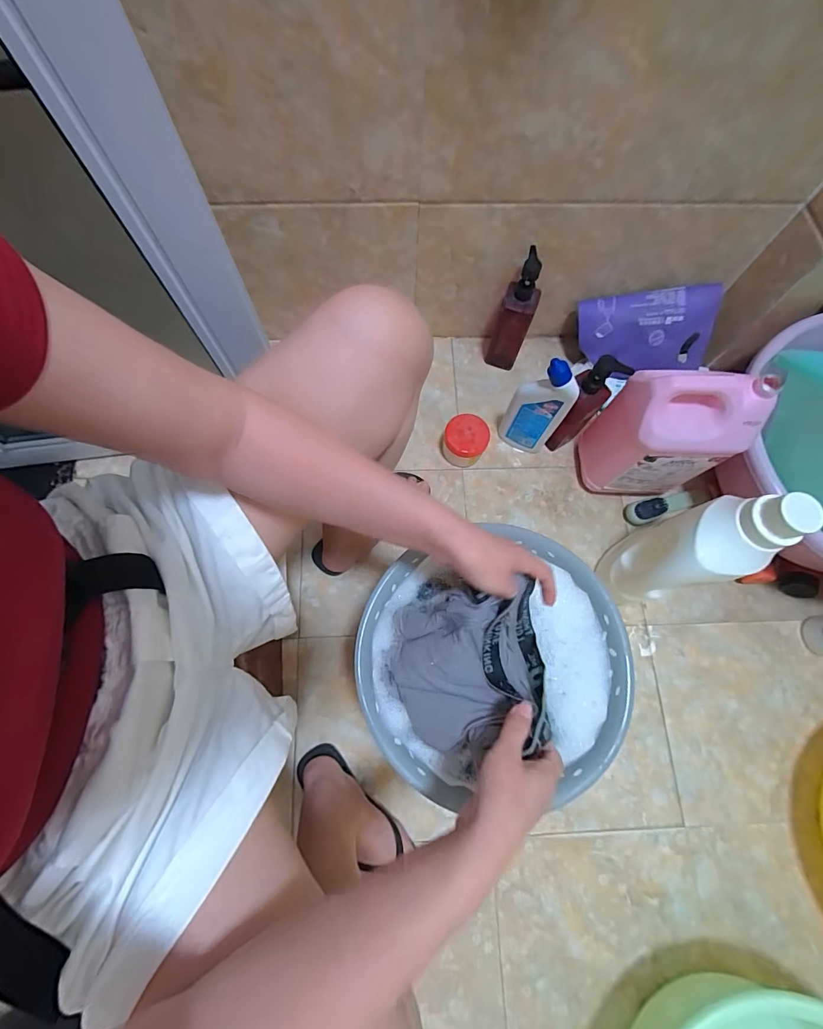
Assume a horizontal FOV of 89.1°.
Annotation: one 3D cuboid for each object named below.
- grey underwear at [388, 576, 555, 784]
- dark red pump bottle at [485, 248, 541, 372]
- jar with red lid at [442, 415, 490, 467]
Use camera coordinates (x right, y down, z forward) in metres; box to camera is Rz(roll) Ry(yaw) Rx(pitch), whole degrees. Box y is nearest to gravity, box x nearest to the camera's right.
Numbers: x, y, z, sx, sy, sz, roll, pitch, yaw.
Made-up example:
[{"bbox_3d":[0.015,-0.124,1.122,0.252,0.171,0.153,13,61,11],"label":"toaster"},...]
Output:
[{"bbox_3d":[0.057,0.161,0.417,0.153,0.095,0.184,2,73,-1],"label":"grey underwear"},{"bbox_3d":[0.160,-0.302,0.646,0.051,0.194,0.041,30,75,8],"label":"dark red pump bottle"},{"bbox_3d":[0.088,-0.119,0.693,0.069,0.065,0.064,0,73,-1],"label":"jar with red lid"}]

